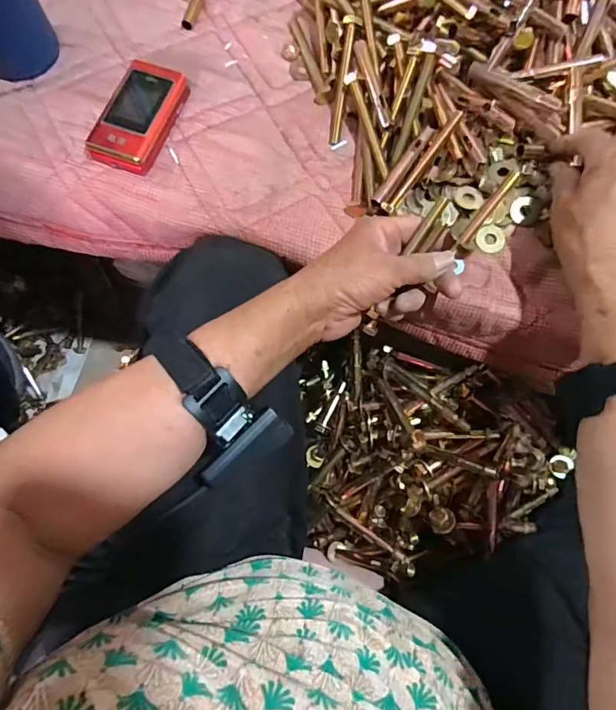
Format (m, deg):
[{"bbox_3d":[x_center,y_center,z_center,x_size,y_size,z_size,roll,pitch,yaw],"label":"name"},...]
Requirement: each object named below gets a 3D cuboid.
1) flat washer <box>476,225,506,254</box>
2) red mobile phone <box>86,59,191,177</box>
[{"bbox_3d":[0.160,-0.102,0.395,0.025,0.005,0.024,-4,76,-3],"label":"flat washer"},{"bbox_3d":[-0.153,-0.215,0.409,0.057,0.024,0.102,18,76,2],"label":"red mobile phone"}]

